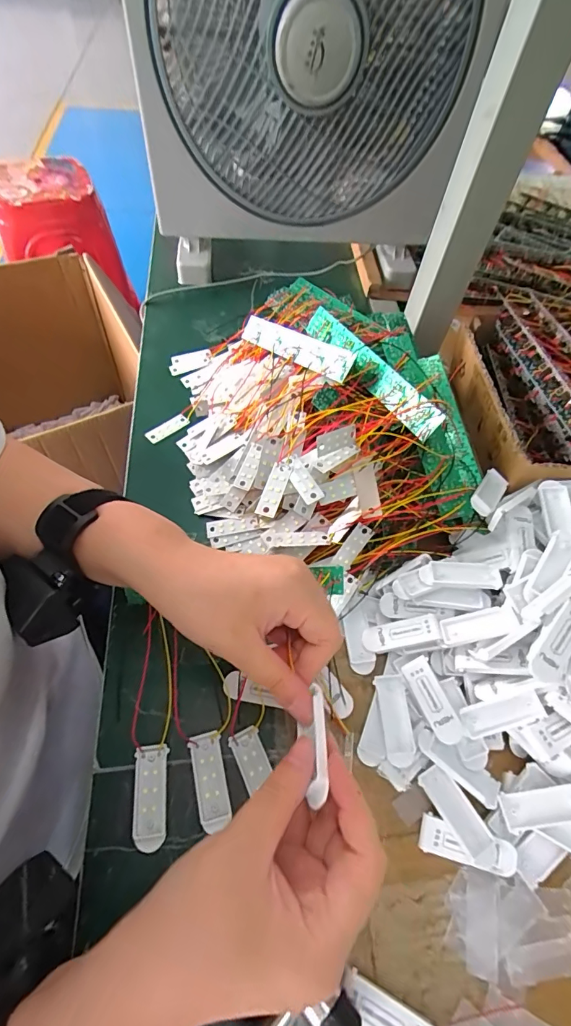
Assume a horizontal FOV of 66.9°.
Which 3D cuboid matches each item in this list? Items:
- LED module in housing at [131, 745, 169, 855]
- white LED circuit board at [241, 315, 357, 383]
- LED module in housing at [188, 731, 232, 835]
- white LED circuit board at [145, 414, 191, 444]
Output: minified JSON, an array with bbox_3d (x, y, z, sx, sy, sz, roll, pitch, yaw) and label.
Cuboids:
[{"bbox_3d":[-0.089,0.187,0.285,0.021,0.004,0.056,-5,59,-6],"label":"LED module in housing"},{"bbox_3d":[0.005,-0.167,0.429,0.177,0.006,0.029,42,105,43],"label":"white LED circuit board"},{"bbox_3d":[-0.051,0.180,0.292,0.019,0.004,0.054,-14,60,-11],"label":"LED module in housing"},{"bbox_3d":[-0.123,-0.089,0.453,0.046,0.004,0.017,-36,66,-21],"label":"white LED circuit board"}]

